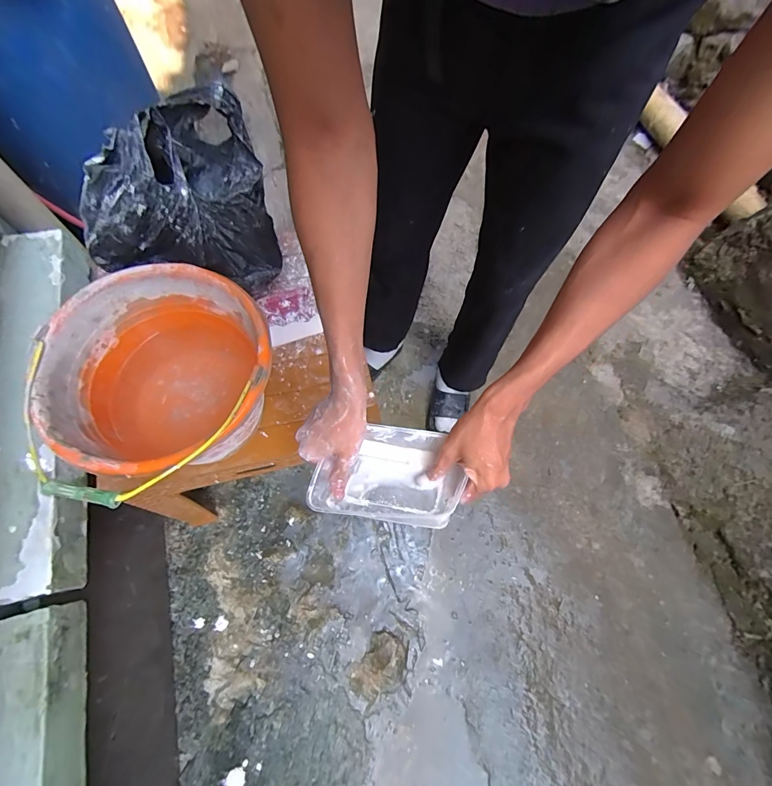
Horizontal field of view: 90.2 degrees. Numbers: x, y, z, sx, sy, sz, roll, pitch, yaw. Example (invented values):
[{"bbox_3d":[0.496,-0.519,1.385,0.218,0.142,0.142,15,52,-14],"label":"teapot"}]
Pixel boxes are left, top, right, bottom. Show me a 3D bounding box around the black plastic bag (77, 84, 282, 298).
[{"bbox_3d":[-0.330,-0.309,0.626,0.258,0.215,0.215,-7,69,-5],"label":"black plastic bag"}]

